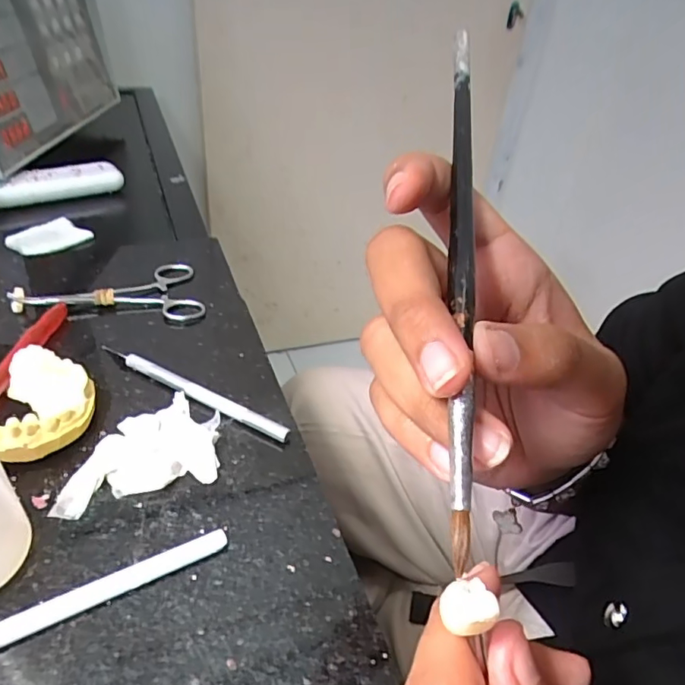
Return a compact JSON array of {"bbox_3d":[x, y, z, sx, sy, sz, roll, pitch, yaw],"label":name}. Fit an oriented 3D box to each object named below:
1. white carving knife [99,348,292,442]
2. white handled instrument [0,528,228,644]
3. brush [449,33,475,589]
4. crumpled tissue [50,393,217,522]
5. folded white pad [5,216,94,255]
[{"bbox_3d":[-0.088,0.027,0.305,0.133,0.008,0.009,21,39,18],"label":"white carving knife"},{"bbox_3d":[-0.112,0.104,0.204,0.137,0.004,0.009,-16,43,-27],"label":"white handled instrument"},{"bbox_3d":[0.034,-0.033,0.149,0.007,0.007,0.181,7,60,1],"label":"brush"},{"bbox_3d":[-0.102,0.052,0.267,0.078,0.012,0.056,-10,40,-21],"label":"crumpled tissue"},{"bbox_3d":[-0.264,-0.095,0.475,0.035,0.013,0.062,33,44,30],"label":"folded white pad"}]

